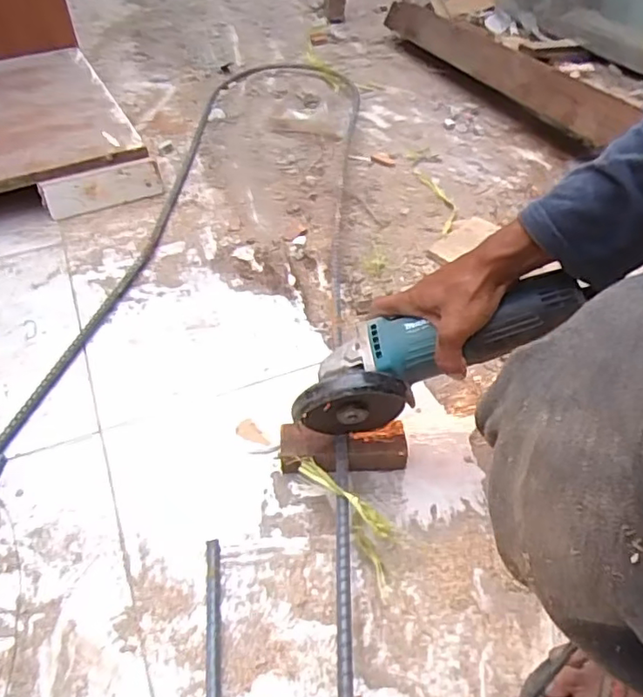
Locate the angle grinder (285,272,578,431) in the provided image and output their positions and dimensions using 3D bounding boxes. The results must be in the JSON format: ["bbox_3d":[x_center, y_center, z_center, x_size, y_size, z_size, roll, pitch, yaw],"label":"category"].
[{"bbox_3d":[0.104,0.008,0.540,0.261,0.091,0.076,-22,43,11],"label":"angle grinder"}]

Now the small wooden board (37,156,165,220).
[{"bbox_3d":[-0.357,-0.262,0.966,0.184,0.066,0.025,-20,47,-18],"label":"small wooden board"}]

